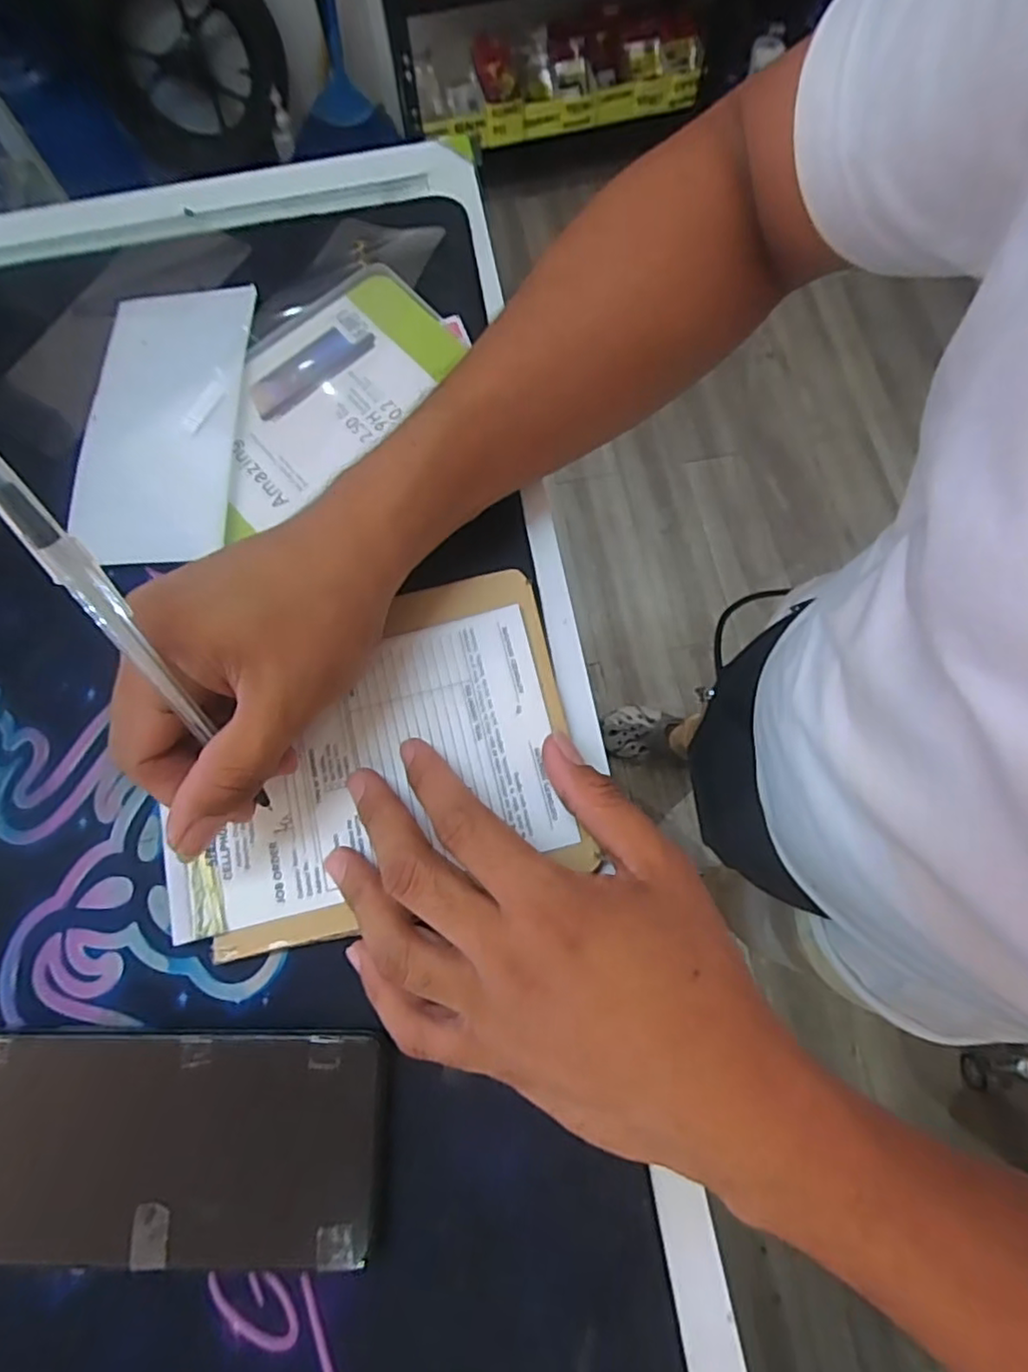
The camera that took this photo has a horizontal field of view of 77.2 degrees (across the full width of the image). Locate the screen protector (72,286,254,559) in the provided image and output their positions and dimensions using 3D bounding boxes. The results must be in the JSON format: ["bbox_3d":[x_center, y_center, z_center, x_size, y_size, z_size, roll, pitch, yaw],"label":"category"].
[{"bbox_3d":[-0.173,-0.133,0.319,0.073,0.009,0.156,0,74,2],"label":"screen protector"}]

